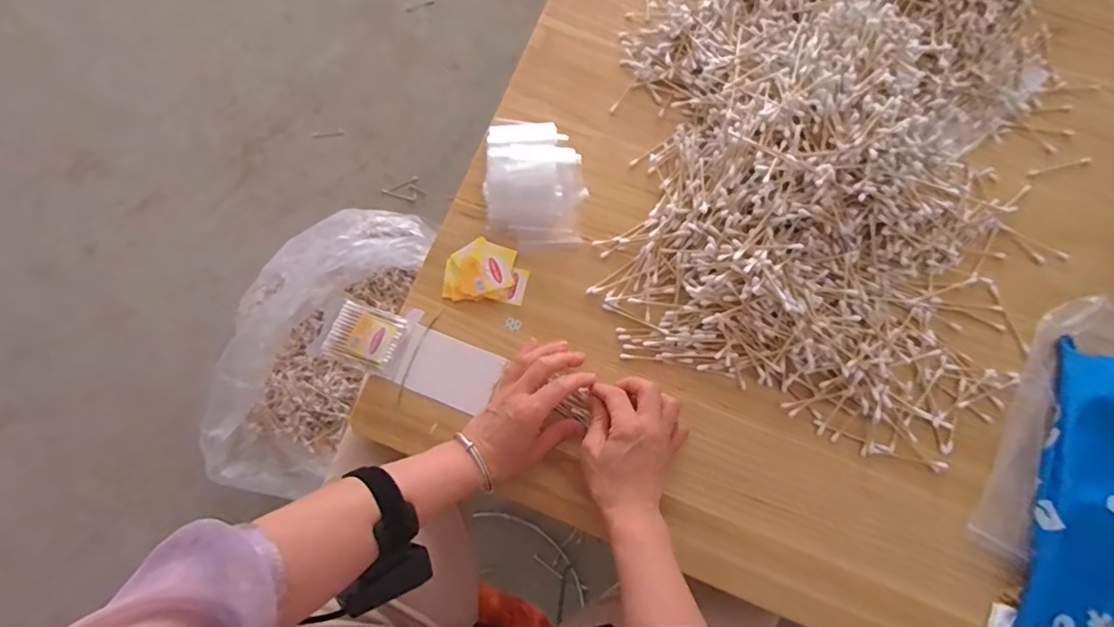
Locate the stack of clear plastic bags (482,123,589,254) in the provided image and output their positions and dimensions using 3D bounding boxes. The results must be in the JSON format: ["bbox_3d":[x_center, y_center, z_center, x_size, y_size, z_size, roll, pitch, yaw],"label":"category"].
[{"bbox_3d":[-0.024,-0.133,0.534,0.098,0.030,0.127,-5,76,-1],"label":"stack of clear plastic bags"}]

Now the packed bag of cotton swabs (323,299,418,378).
[{"bbox_3d":[-0.187,0.023,0.518,0.077,0.012,0.059,22,77,6],"label":"packed bag of cotton swabs"}]

